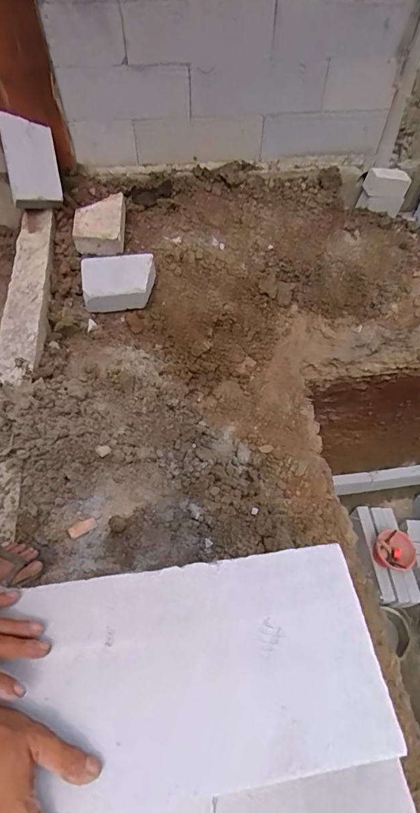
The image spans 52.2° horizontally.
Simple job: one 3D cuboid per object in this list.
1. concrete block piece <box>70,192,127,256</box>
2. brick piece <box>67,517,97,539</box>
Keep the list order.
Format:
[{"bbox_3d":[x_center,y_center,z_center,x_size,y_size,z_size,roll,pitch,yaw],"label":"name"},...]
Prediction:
[{"bbox_3d":[-0.447,-0.725,1.713,0.192,0.081,0.278,-1,57,-2],"label":"concrete block piece"},{"bbox_3d":[-0.347,0.326,1.160,0.074,0.016,0.038,-32,63,-20],"label":"brick piece"}]

